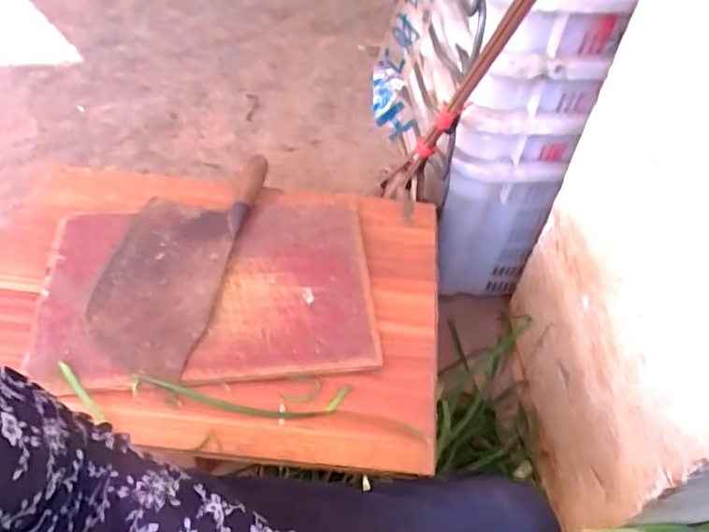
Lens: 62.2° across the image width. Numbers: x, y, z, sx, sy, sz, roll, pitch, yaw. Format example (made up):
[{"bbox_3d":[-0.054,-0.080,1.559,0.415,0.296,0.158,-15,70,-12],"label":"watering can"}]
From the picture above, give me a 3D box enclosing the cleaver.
[{"bbox_3d":[-0.221,-0.015,0.719,0.136,0.029,0.342,9,50,4],"label":"cleaver"}]

